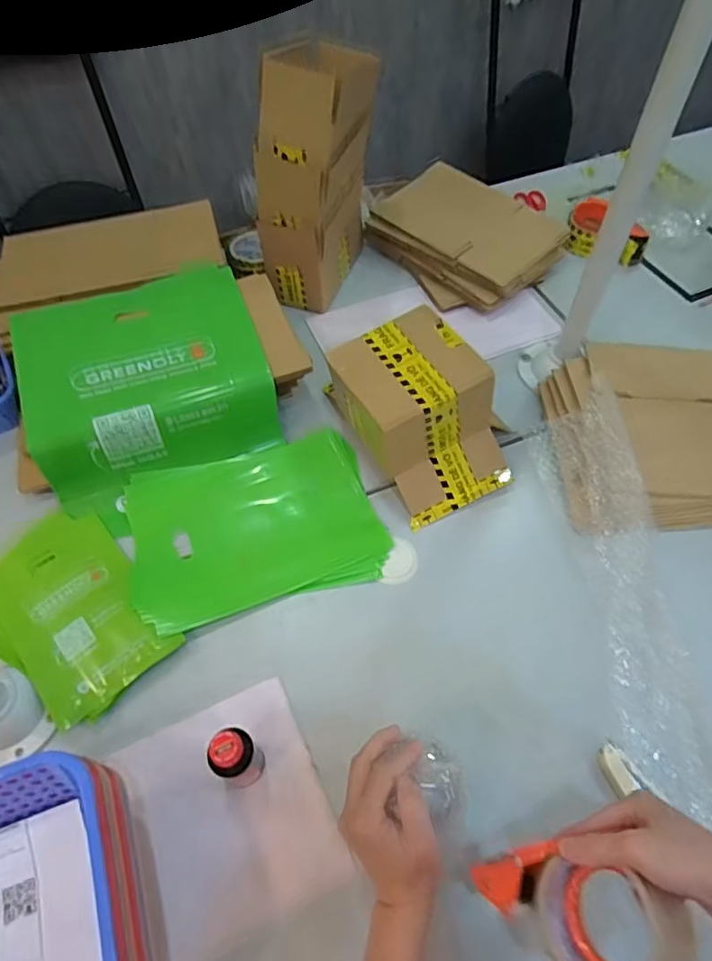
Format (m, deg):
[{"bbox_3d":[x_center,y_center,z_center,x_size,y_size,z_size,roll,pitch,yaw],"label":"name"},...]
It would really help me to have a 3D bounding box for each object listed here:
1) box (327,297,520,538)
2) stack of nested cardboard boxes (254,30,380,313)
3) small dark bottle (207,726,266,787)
[{"bbox_3d":[0.083,-0.083,0.722,0.148,0.147,0.215,-28,61,-17],"label":"box"},{"bbox_3d":[-0.057,-0.455,0.845,0.117,0.336,0.185,17,58,11],"label":"stack of nested cardboard boxes"},{"bbox_3d":[-0.111,0.259,0.529,0.035,0.101,0.040,31,62,19],"label":"small dark bottle"}]

